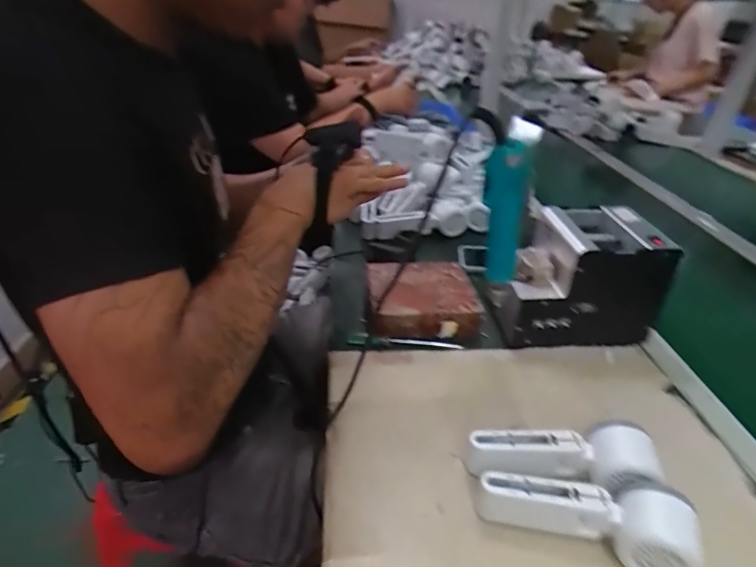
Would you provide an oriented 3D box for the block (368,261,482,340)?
[{"bbox_3d":[0.063,0.021,0.655,0.150,0.044,0.128,-1,33,-6],"label":"block"}]

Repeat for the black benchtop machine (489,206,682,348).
[{"bbox_3d":[0.255,-0.010,0.614,0.191,0.150,0.124,1,33,-3],"label":"black benchtop machine"}]

